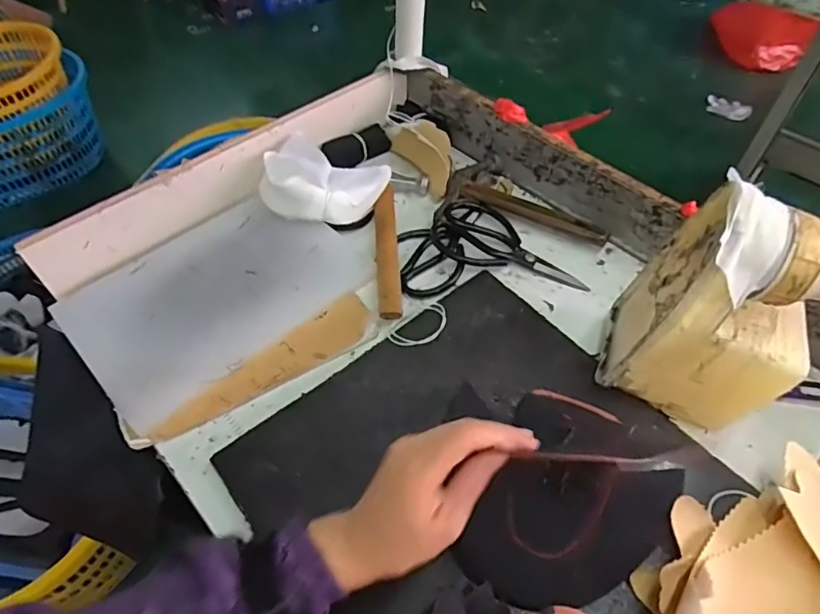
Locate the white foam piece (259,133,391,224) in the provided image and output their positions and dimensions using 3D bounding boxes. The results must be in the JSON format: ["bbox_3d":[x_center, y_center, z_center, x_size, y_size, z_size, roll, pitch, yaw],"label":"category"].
[{"bbox_3d":[-0.112,-0.148,0.673,0.143,0.069,0.110,20,53,15],"label":"white foam piece"}]

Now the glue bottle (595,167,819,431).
[{"bbox_3d":[0.294,0.011,0.454,0.206,0.209,0.111,19,53,14],"label":"glue bottle"}]

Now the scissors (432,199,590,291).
[{"bbox_3d":[0.122,-0.074,0.645,0.189,0.021,0.095,19,55,15],"label":"scissors"}]

